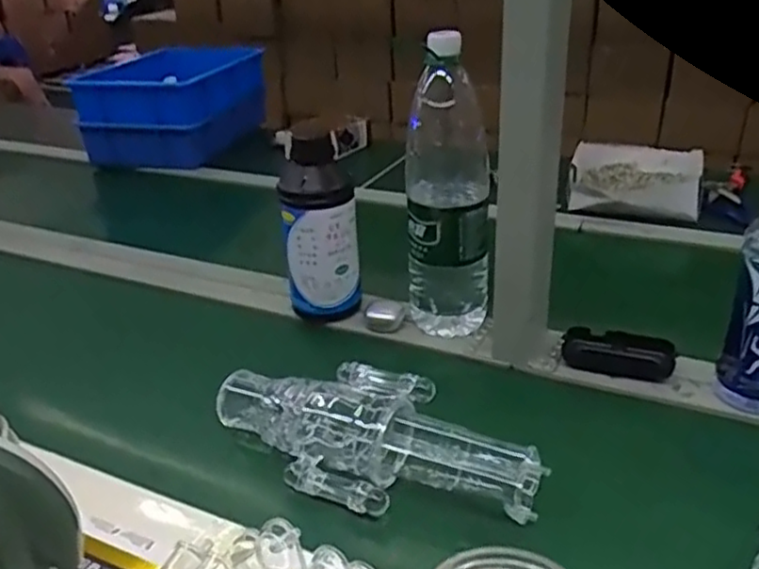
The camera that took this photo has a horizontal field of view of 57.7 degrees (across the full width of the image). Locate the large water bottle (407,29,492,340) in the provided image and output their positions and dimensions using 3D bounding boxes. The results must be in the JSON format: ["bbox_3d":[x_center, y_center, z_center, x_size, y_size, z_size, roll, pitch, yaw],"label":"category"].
[{"bbox_3d":[0.075,-0.096,0.746,0.085,0.326,0.085,0,29,5],"label":"large water bottle"}]

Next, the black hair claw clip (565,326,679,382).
[{"bbox_3d":[0.254,0.072,0.732,0.110,0.031,0.044,10,31,22],"label":"black hair claw clip"}]

